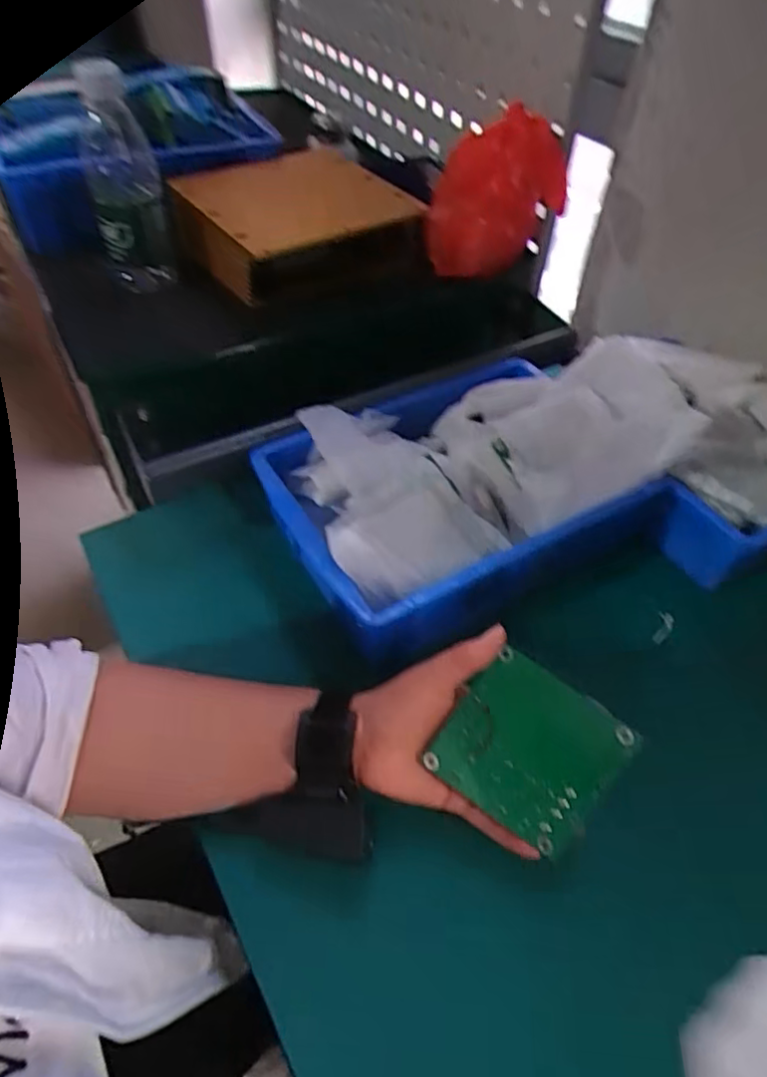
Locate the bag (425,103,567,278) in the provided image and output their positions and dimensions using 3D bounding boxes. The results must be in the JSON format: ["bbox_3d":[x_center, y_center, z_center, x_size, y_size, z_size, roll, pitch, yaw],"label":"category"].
[{"bbox_3d":[0.112,-0.336,0.637,0.129,0.138,0.107,9,49,7],"label":"bag"}]

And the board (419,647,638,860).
[{"bbox_3d":[0.084,0.123,0.373,0.093,0.004,0.087,34,96,8],"label":"board"}]

